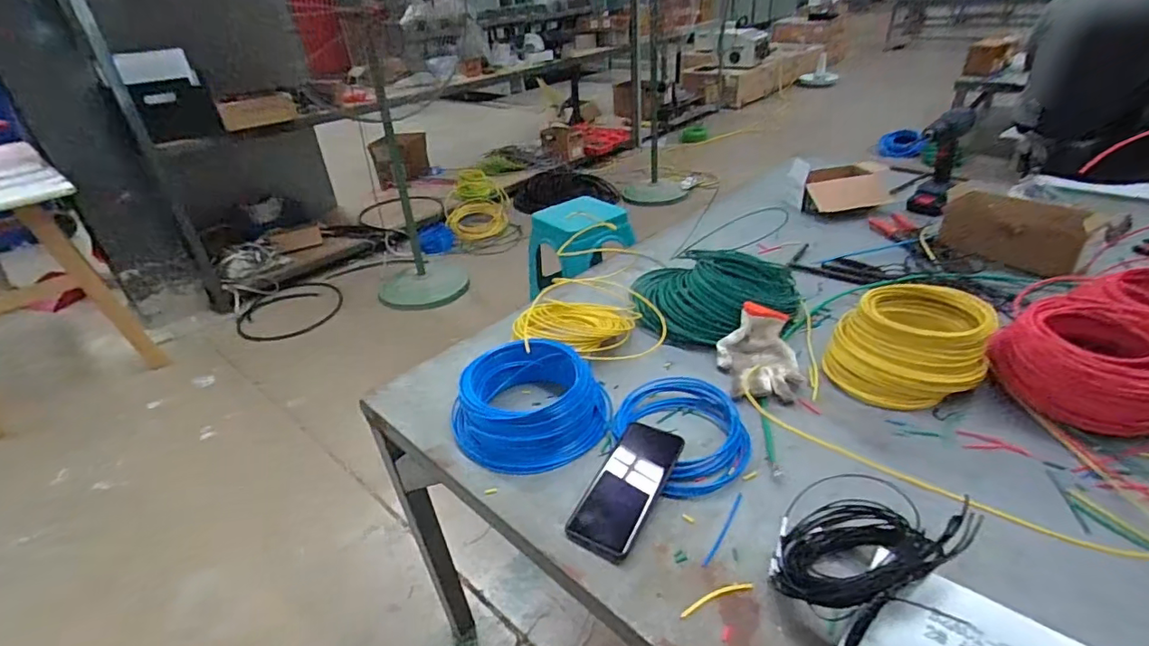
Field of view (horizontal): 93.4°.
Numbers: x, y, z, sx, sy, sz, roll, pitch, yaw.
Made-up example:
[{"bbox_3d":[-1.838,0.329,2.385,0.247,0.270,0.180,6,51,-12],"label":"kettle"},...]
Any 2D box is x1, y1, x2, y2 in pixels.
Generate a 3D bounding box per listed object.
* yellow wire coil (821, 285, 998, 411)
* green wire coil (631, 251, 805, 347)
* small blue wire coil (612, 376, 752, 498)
[{"bbox_3d":[0.465,0.029,0.758,0.149,0.120,0.165,-18,35,-20],"label":"yellow wire coil"},{"bbox_3d":[0.242,-0.059,0.920,0.271,0.070,0.199,-17,35,-19],"label":"green wire coil"},{"bbox_3d":[0.137,0.135,0.684,0.154,0.027,0.170,-11,34,-10],"label":"small blue wire coil"}]

